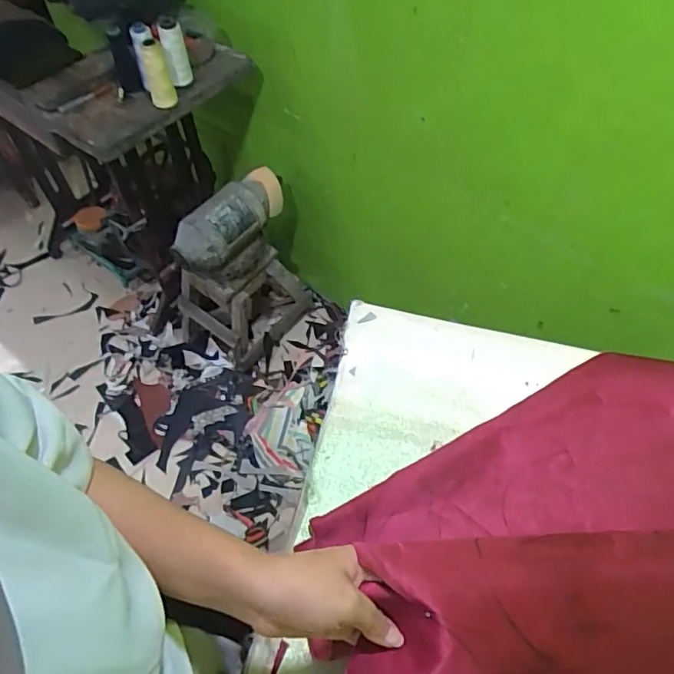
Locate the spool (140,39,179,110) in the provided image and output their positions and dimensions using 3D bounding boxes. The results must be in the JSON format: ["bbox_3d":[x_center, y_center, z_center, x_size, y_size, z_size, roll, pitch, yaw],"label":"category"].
[{"bbox_3d":[-0.321,-0.467,0.964,0.045,0.114,0.045,-1,55,1],"label":"spool"}]

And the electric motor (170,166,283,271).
[{"bbox_3d":[-0.238,-0.265,1.212,0.103,0.108,0.288,25,60,19],"label":"electric motor"}]

